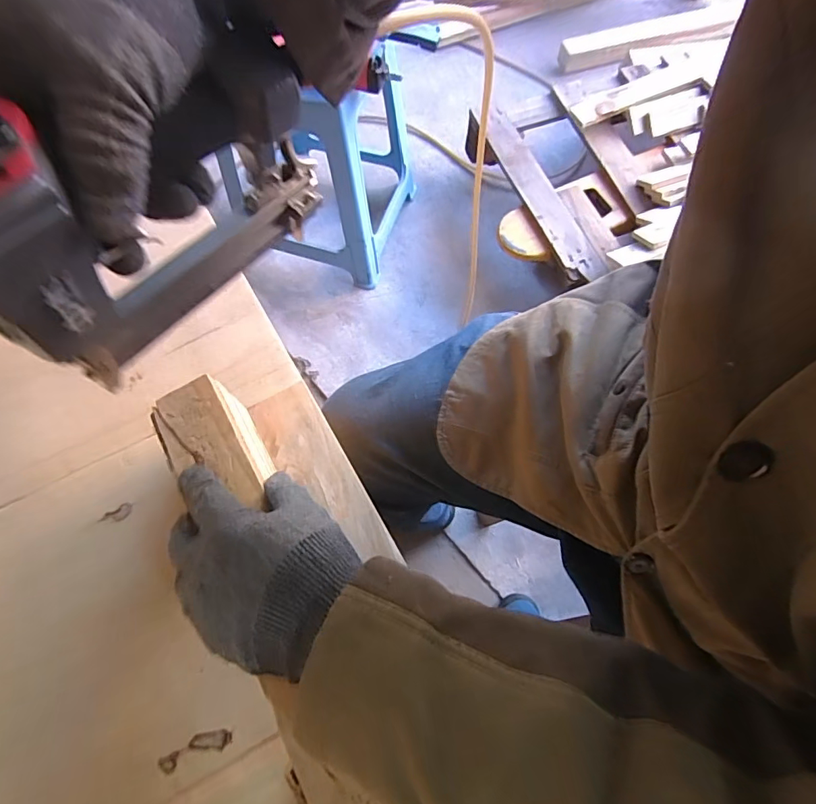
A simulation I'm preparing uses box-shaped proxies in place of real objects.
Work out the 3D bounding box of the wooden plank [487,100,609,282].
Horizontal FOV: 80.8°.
[{"bbox_3d":[0.300,-0.485,1.088,0.091,0.031,0.504,-18,70,-6],"label":"wooden plank"}]

